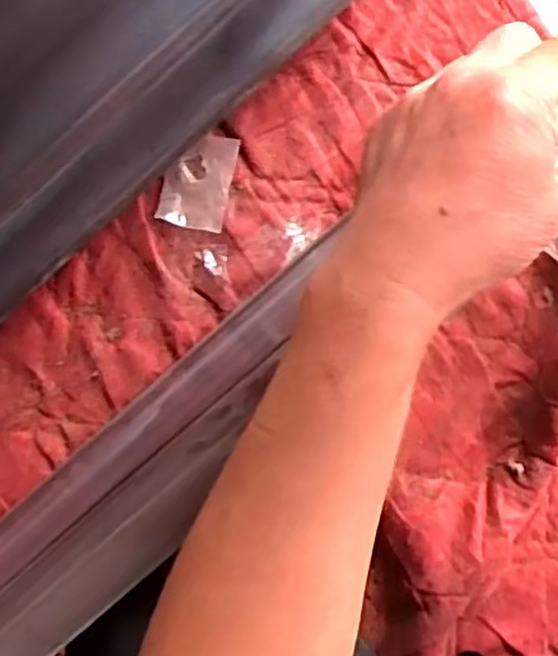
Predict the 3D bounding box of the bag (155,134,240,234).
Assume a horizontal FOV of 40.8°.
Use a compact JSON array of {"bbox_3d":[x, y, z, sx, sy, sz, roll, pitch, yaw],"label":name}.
[{"bbox_3d":[-0.070,-0.125,0.637,0.056,0.010,0.080,11,92,-2],"label":"bag"}]

